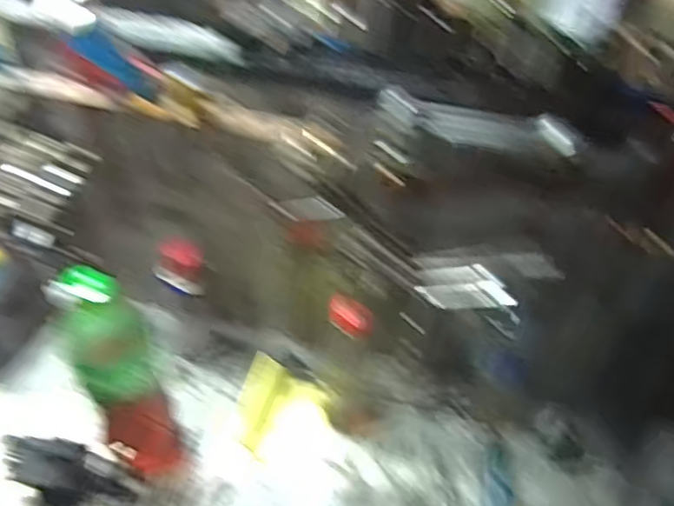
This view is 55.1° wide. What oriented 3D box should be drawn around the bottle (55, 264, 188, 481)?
[{"bbox_3d":[-0.208,0.119,0.635,0.078,0.269,0.088,-16,48,-21],"label":"bottle"}]

